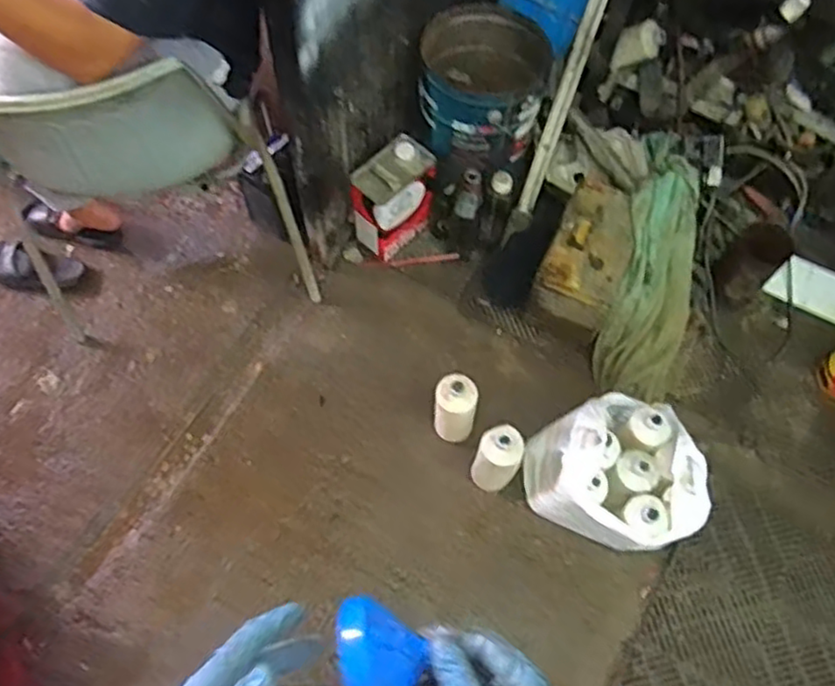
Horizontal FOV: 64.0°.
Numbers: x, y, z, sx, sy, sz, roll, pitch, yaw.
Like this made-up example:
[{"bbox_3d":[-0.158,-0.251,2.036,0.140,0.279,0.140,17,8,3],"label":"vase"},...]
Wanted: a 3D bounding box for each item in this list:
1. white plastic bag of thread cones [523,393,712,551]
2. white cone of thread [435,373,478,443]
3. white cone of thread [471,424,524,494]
[{"bbox_3d":[0.392,0.254,1.338,0.323,0.199,0.284,23,64,9],"label":"white plastic bag of thread cones"},{"bbox_3d":[0.080,0.136,1.393,0.092,0.200,0.073,13,62,5],"label":"white cone of thread"},{"bbox_3d":[0.159,0.239,1.353,0.090,0.214,0.089,22,63,9],"label":"white cone of thread"}]

